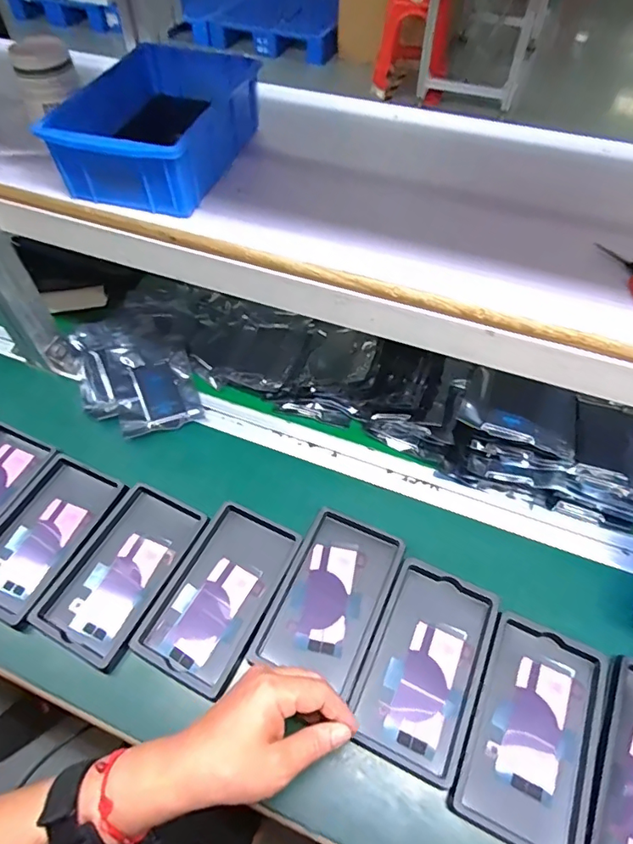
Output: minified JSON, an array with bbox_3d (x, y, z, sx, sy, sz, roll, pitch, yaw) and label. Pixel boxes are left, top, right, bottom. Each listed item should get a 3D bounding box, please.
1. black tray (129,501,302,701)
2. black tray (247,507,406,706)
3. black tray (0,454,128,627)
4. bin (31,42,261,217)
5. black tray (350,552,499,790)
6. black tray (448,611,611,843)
[{"bbox_3d":[-0.088,0.158,0.478,0.092,0.017,0.159,23,56,16],"label":"black tray"},{"bbox_3d":[0.016,0.160,0.473,0.091,0.015,0.150,21,56,15],"label":"black tray"},{"bbox_3d":[-0.275,0.111,0.511,0.096,0.014,0.157,22,56,15],"label":"black tray"},{"bbox_3d":[-0.139,-0.273,0.473,0.133,0.062,0.203,16,55,12],"label":"bin"},{"bbox_3d":[0.093,0.207,0.440,0.092,0.018,0.158,21,56,15],"label":"black tray"},{"bbox_3d":[0.176,0.248,0.413,0.093,0.015,0.158,22,56,16],"label":"black tray"}]

